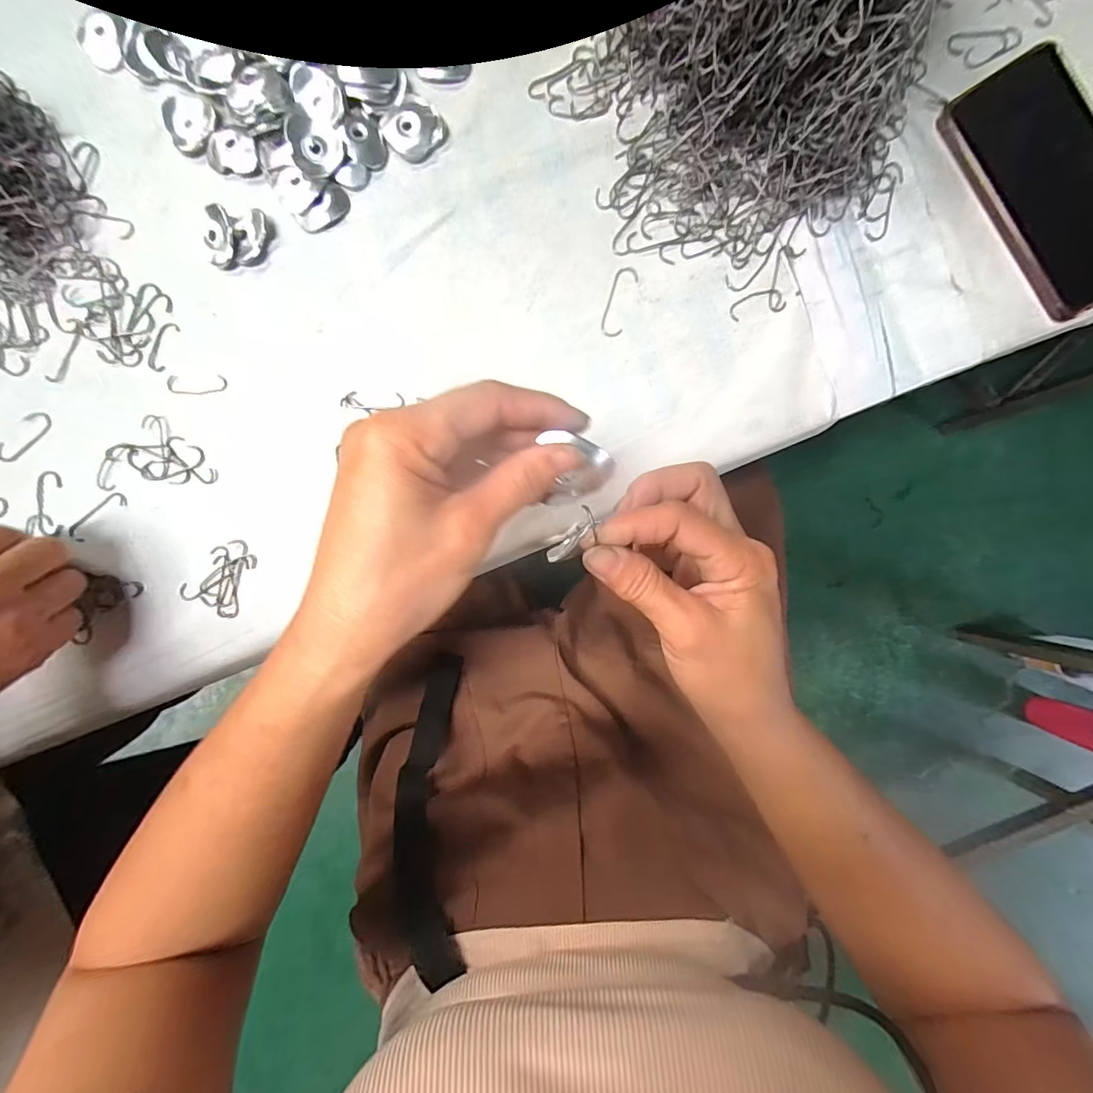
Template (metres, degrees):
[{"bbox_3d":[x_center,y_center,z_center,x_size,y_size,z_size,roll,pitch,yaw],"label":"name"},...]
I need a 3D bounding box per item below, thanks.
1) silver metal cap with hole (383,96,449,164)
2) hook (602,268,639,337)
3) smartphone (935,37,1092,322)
[{"bbox_3d":[-0.087,-0.278,0.322,0.037,0.005,0.034,0,91,-1],"label":"silver metal cap with hole"},{"bbox_3d":[0.050,-0.167,0.331,0.015,0.004,0.048,16,91,-2],"label":"hook"},{"bbox_3d":[0.340,-0.243,0.323,0.088,0.012,0.166,-30,88,5],"label":"smartphone"}]

